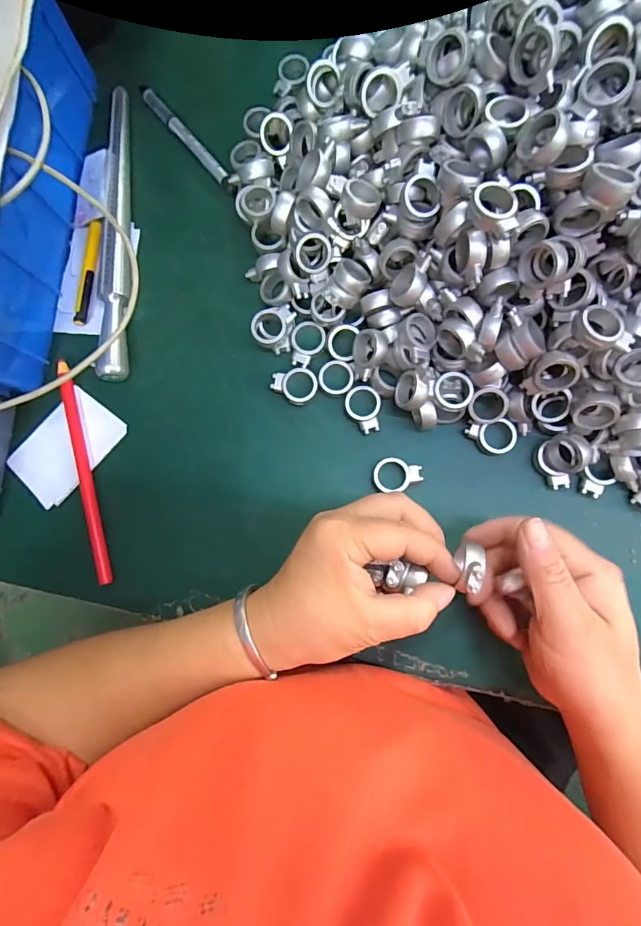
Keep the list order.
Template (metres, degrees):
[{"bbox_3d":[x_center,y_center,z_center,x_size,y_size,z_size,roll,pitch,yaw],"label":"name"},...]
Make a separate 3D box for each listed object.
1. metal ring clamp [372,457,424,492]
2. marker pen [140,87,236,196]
[{"bbox_3d":[0.055,0.009,0.309,0.033,0.010,0.023,2,84,4],"label":"metal ring clamp"},{"bbox_3d":[-0.103,-0.251,0.340,0.011,0.007,0.111,-41,83,-1],"label":"marker pen"}]

